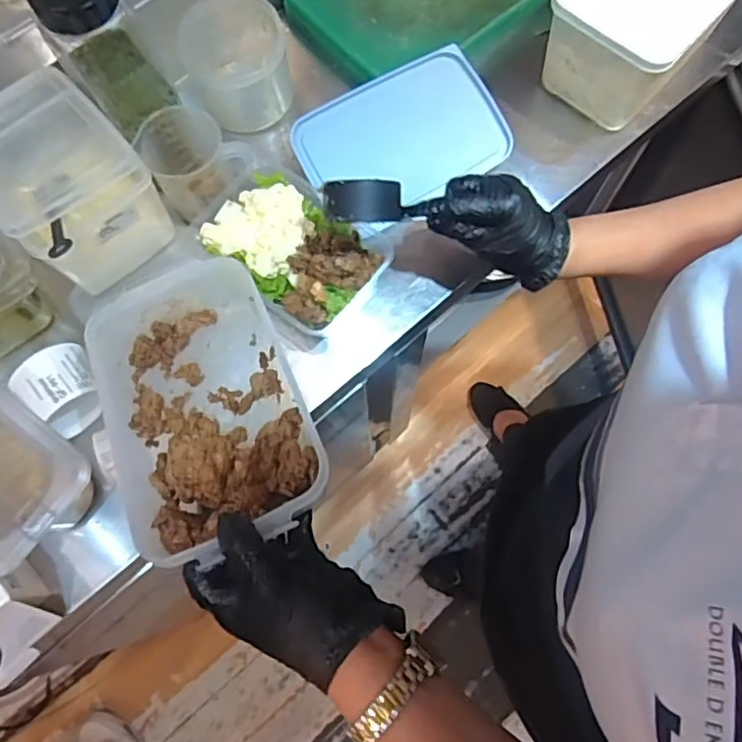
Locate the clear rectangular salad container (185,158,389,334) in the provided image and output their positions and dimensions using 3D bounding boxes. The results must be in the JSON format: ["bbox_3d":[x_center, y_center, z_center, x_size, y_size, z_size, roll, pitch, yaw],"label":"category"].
[{"bbox_3d":[-0.082,-0.120,0.582,0.186,0.055,0.116,34,77,10],"label":"clear rectangular salad container"}]

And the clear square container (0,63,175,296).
[{"bbox_3d":[-0.279,-0.174,0.569,0.178,0.111,0.131,44,79,12],"label":"clear square container"}]

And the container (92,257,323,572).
[{"bbox_3d":[-0.129,0.018,0.445,0.141,0.072,0.221,-24,75,-6],"label":"container"}]

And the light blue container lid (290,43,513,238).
[{"bbox_3d":[0.034,-0.238,0.631,0.202,0.014,0.130,-30,94,-7],"label":"light blue container lid"}]

